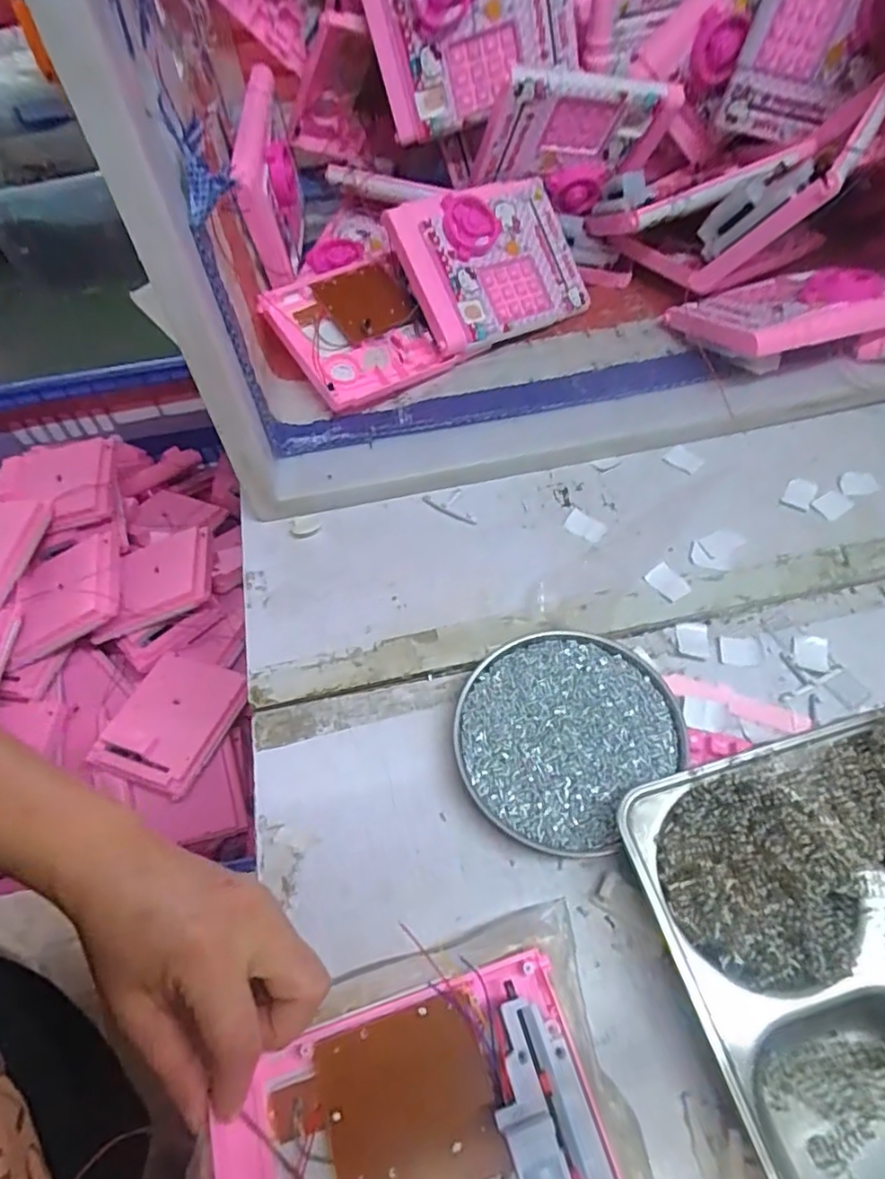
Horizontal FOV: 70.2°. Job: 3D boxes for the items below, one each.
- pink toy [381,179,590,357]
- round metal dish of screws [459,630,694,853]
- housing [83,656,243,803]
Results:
[{"bbox_3d":[0.047,-0.289,0.559,0.164,0.029,0.127,-26,98,-19],"label":"pink toy"},{"bbox_3d":[0.074,0.089,0.391,0.122,0.020,0.132,-2,58,3],"label":"round metal dish of screws"},{"bbox_3d":[-0.322,0.152,0.749,0.126,0.026,0.168,20,44,10],"label":"housing"}]

